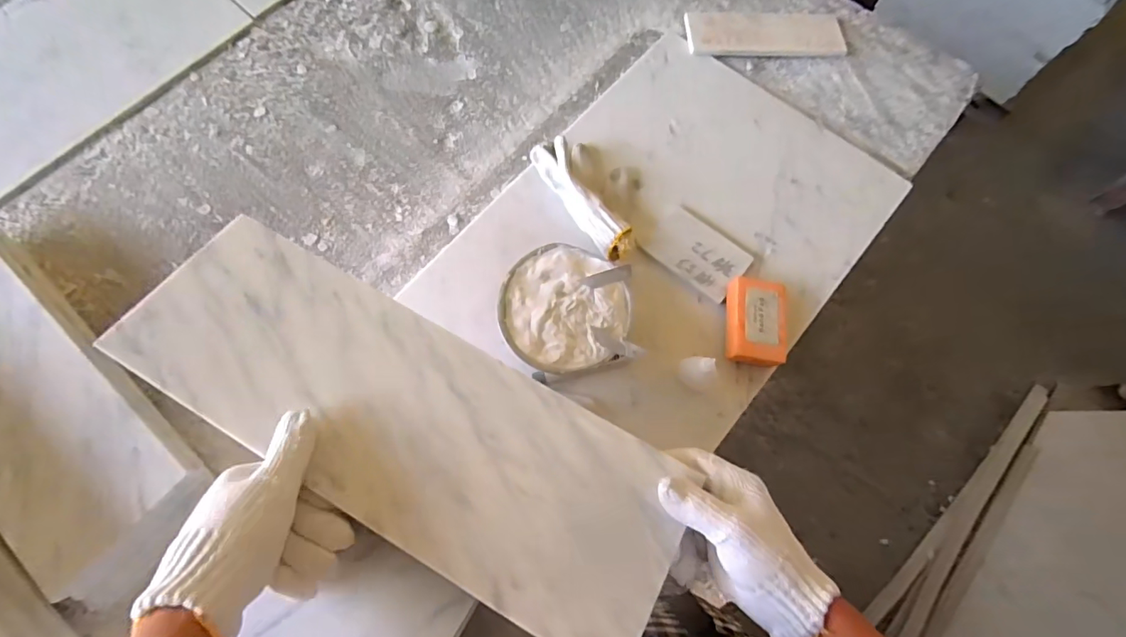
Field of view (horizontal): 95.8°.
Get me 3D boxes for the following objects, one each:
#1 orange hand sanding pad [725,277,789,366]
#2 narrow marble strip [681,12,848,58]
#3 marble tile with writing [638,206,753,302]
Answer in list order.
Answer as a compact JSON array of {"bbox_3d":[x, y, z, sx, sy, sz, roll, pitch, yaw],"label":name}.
[{"bbox_3d":[0.221,0.005,0.585,0.066,0.043,0.096,8,71,2],"label":"orange hand sanding pad"},{"bbox_3d":[0.292,-0.413,0.736,0.225,0.013,0.081,-1,71,-1],"label":"narrow marble strip"},{"bbox_3d":[0.165,-0.083,0.627,0.122,0.015,0.082,37,74,11],"label":"marble tile with writing"}]

